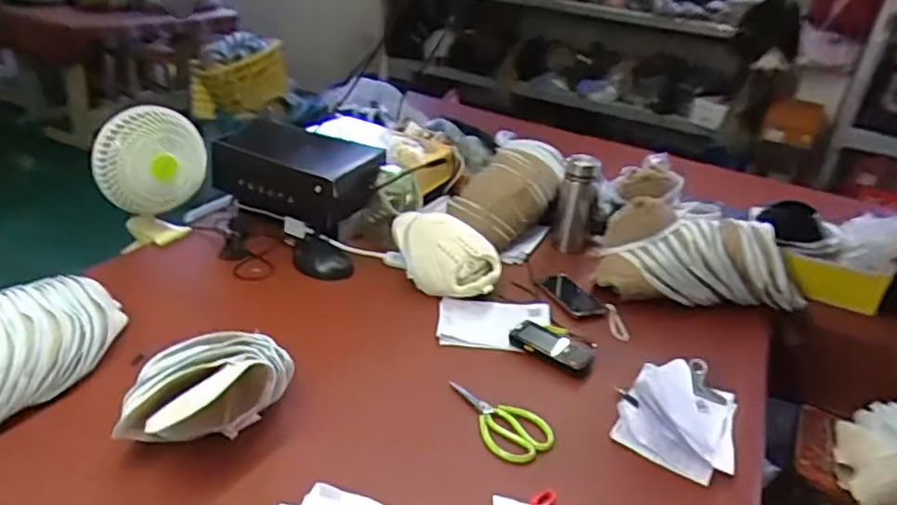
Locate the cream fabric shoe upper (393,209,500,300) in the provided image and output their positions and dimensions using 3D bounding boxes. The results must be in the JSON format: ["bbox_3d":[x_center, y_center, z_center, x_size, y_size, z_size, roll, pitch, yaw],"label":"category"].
[{"bbox_3d":[-0.009,0.006,1.258,0.221,0.103,0.164,7,27,0],"label":"cream fabric shoe upper"}]

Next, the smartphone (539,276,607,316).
[{"bbox_3d":[0.257,0.091,1.318,0.071,0.016,0.159,-6,30,-25],"label":"smartphone"}]

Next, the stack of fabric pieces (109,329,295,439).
[{"bbox_3d":[-0.310,0.185,0.842,0.236,0.125,0.089,-14,34,-36],"label":"stack of fabric pieces"}]

